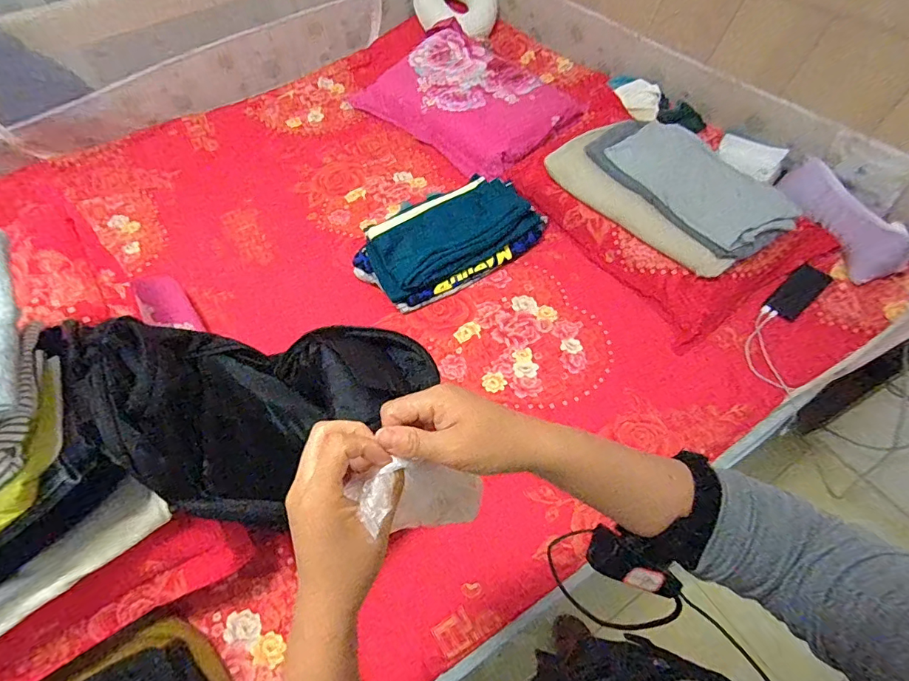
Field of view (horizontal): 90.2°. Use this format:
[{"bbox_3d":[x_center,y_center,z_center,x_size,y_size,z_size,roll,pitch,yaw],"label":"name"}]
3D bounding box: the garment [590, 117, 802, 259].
[{"bbox_3d":[0.564,-0.390,1.044,0.273,0.093,0.441,-30,59,-15],"label":"garment"}]

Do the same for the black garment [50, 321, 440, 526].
[{"bbox_3d":[-0.290,0.090,0.676,0.439,0.201,0.331,-3,46,-42],"label":"black garment"}]

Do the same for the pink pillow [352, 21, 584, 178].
[{"bbox_3d":[0.041,-0.763,1.432,0.449,0.127,0.668,-36,61,-18],"label":"pink pillow"}]

